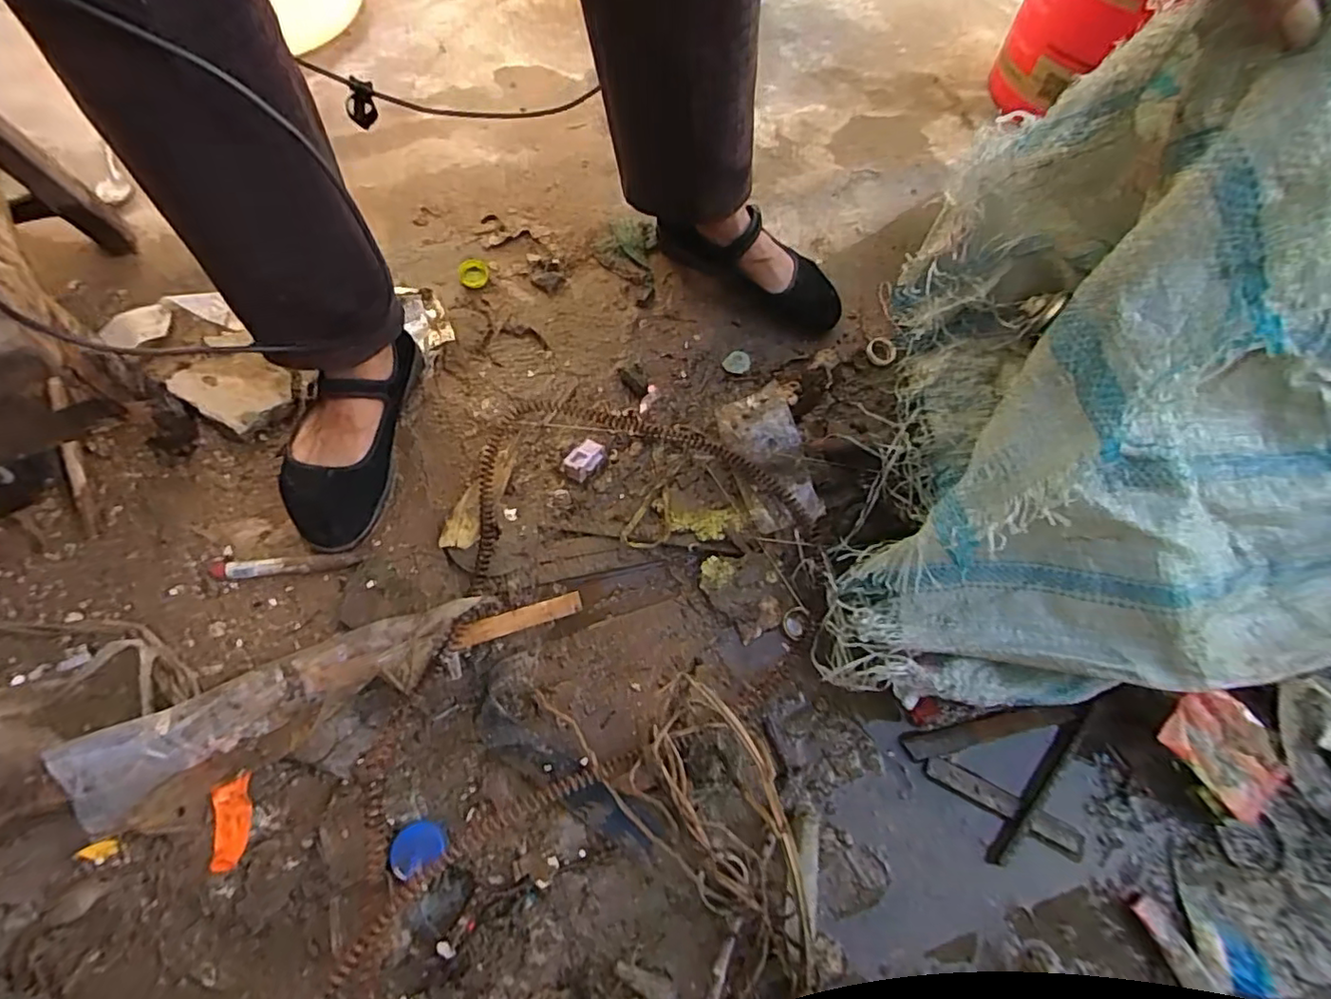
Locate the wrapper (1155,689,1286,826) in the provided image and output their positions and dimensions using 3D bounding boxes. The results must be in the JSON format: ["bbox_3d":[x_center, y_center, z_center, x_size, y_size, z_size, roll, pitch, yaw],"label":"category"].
[{"bbox_3d":[0.482,0.216,0.513,0.114,0.018,0.078,46,76,0],"label":"wrapper"}]

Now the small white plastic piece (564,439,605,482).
[{"bbox_3d":[-0.082,-0.042,0.603,0.028,0.012,0.047,35,66,10],"label":"small white plastic piece"}]

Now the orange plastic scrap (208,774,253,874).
[{"bbox_3d":[-0.327,0.243,0.445,0.021,0.014,0.063,-5,65,-9],"label":"orange plastic scrap"}]

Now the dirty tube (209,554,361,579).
[{"bbox_3d":[-0.339,0.057,0.524,0.122,0.014,0.020,-3,65,-8],"label":"dirty tube"}]

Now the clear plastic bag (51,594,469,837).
[{"bbox_3d":[-0.285,0.149,0.456,0.285,0.070,0.072,-23,70,-15],"label":"clear plastic bag"}]

